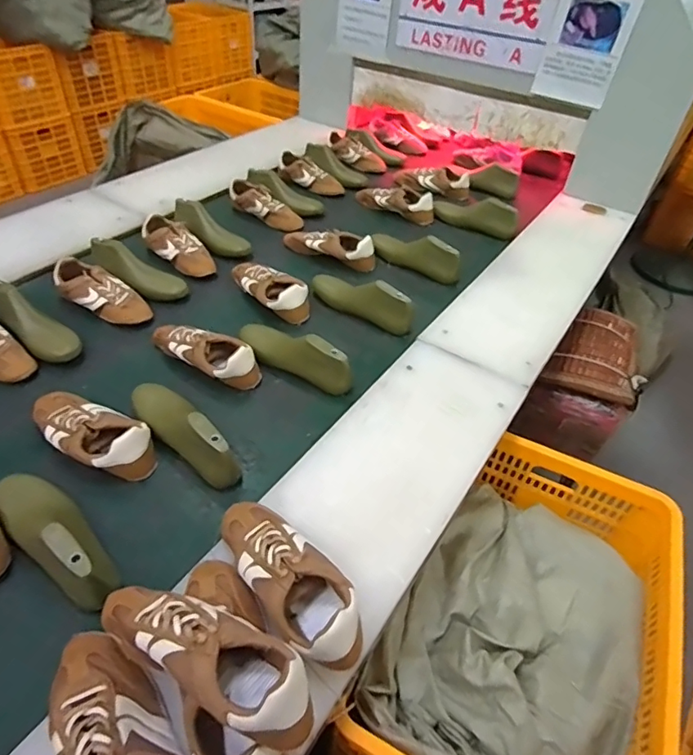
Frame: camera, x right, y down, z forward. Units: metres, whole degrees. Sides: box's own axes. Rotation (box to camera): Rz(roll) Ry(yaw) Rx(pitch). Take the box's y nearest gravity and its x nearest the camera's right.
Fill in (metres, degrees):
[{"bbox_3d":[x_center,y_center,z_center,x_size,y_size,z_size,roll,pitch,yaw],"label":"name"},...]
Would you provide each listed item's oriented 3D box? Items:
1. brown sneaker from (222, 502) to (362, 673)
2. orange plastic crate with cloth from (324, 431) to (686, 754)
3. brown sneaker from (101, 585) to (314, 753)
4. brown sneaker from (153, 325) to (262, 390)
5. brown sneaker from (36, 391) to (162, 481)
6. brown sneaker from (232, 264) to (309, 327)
[{"bbox_3d":[-0.076,0.244,0.637,0.092,0.070,0.250,-26,52,-28],"label":"brown sneaker"},{"bbox_3d":[0.299,0.464,0.901,0.388,0.334,0.612,23,47,18],"label":"orange plastic crate with cloth"},{"bbox_3d":[-0.147,0.272,0.516,0.258,0.091,0.082,26,48,19],"label":"brown sneaker"},{"bbox_3d":[-0.286,-0.057,1.016,0.258,0.076,0.095,27,48,21],"label":"brown sneaker"},{"bbox_3d":[-0.434,0.085,0.844,0.260,0.065,0.101,24,47,18],"label":"brown sneaker"},{"bbox_3d":[-0.181,-0.210,1.188,0.095,0.069,0.240,-29,54,-30],"label":"brown sneaker"}]

